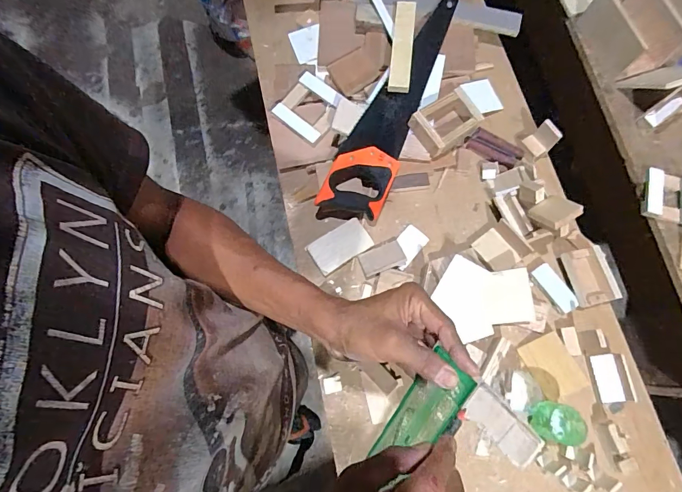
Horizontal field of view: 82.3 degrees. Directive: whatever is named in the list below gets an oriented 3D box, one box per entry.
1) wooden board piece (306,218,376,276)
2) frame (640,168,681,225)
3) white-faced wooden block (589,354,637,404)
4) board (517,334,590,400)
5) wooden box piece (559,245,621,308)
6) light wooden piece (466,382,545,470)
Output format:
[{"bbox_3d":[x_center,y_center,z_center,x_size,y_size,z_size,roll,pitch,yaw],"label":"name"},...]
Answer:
[{"bbox_3d":[-0.001,0.000,0.716,0.109,0.012,0.063,-32,79,-8],"label":"wooden board piece"},{"bbox_3d":[0.607,-0.089,0.723,0.096,0.026,0.092,13,74,4],"label":"frame"},{"bbox_3d":[0.452,0.219,0.646,0.049,0.018,0.077,-6,74,-2],"label":"white-faced wooden block"},{"bbox_3d":[0.358,0.204,0.659,0.074,0.011,0.095,-24,75,-7],"label":"board"},{"bbox_3d":[0.441,0.054,0.691,0.078,0.033,0.097,-13,74,-4],"label":"wooden box piece"},{"bbox_3d":[0.122,0.135,0.295,0.056,0.005,0.029,36,102,41],"label":"light wooden piece"}]

